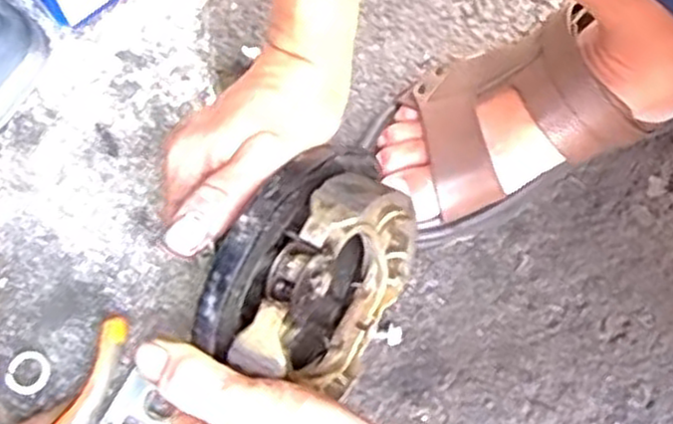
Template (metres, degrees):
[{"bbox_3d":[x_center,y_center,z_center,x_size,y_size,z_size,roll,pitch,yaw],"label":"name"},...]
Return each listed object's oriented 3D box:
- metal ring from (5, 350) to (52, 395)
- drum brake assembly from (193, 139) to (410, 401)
[{"bbox_3d":[-0.183,0.095,0.459,0.025,0.004,0.025,0,69,1],"label":"metal ring"},{"bbox_3d":[-0.009,0.032,0.392,0.073,0.122,0.116,25,71,10],"label":"drum brake assembly"}]

